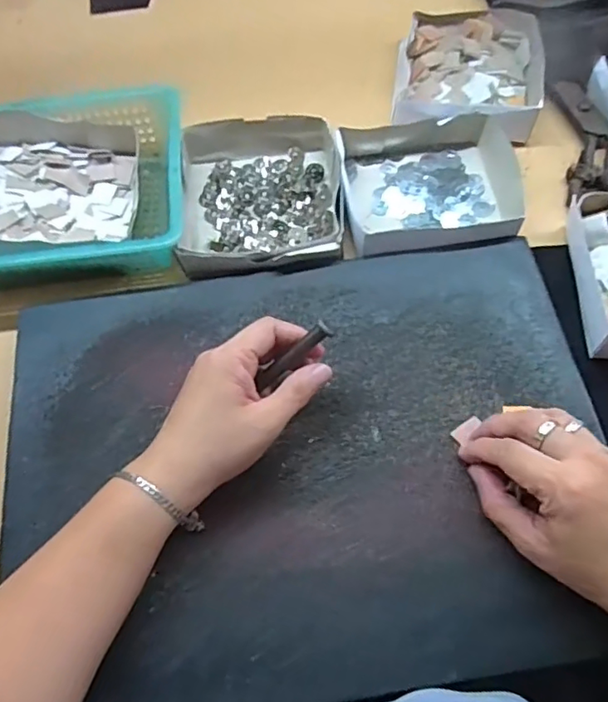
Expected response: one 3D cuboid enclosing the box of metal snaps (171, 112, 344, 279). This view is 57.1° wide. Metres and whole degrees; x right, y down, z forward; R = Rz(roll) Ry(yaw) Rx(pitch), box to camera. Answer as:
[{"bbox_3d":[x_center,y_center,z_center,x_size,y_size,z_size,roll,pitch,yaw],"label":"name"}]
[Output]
[{"bbox_3d":[-0.039,-0.133,0.483,0.136,0.035,0.156,-4,65,1],"label":"box of metal snaps"}]

